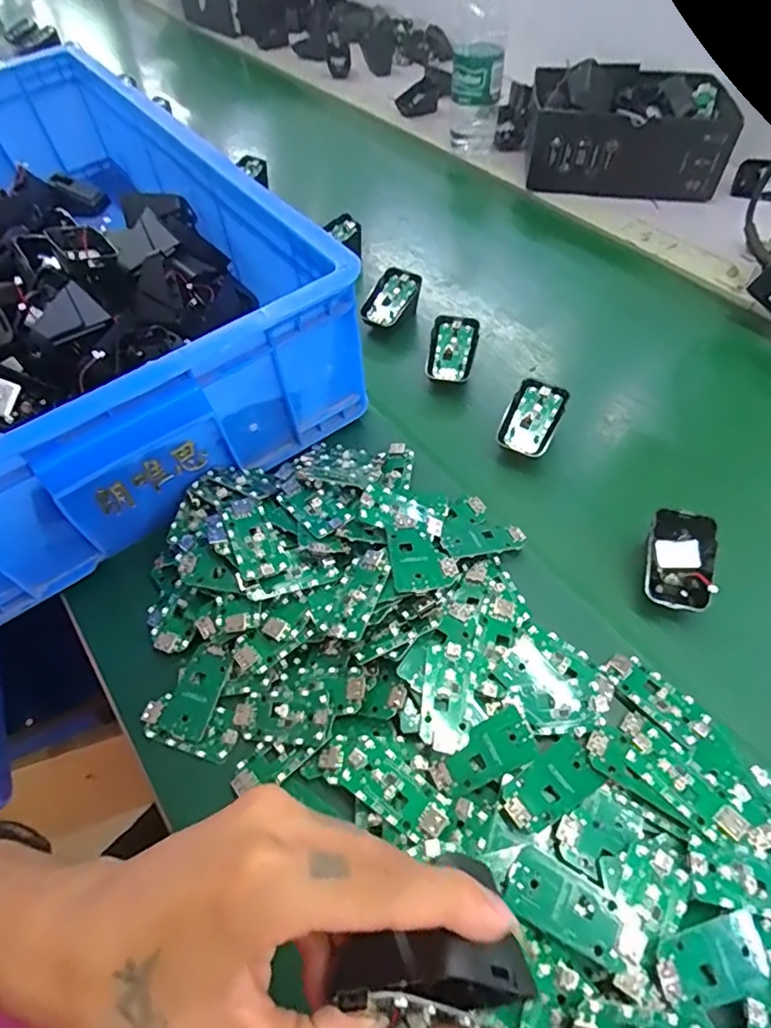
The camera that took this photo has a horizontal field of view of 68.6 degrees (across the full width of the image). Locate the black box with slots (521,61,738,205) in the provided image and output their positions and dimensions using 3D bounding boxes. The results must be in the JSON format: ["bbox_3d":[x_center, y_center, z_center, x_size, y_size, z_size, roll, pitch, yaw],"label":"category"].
[{"bbox_3d":[0.311,-0.495,0.739,0.235,0.095,0.149,5,54,5],"label":"black box with slots"}]

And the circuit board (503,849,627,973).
[{"bbox_3d":[0.090,0.194,0.280,0.055,0.010,0.028,24,58,18],"label":"circuit board"}]

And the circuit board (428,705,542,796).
[{"bbox_3d":[0.057,0.140,0.329,0.062,0.008,0.028,-24,56,-15],"label":"circuit board"}]

